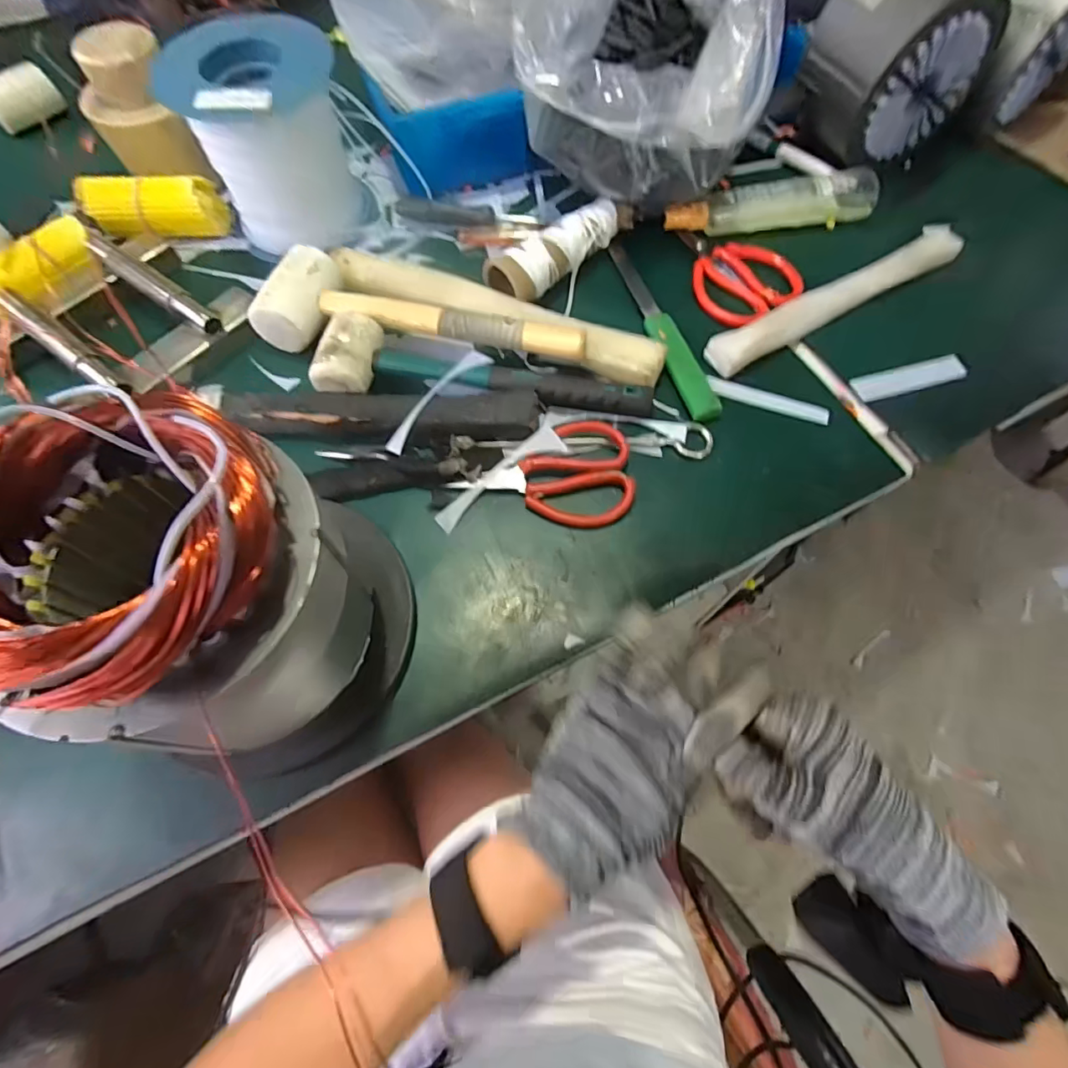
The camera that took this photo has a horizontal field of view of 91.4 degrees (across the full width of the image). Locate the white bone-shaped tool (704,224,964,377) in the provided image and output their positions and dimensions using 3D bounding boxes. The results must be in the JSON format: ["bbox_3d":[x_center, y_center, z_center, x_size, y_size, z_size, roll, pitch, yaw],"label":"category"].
[{"bbox_3d":[0.296,-0.232,0.494,0.315,0.023,0.038,-31,68,-13],"label":"white bone-shaped tool"}]

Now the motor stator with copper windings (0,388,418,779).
[{"bbox_3d":[-0.160,0.032,0.286,0.146,0.188,0.141,0,65,0],"label":"motor stator with copper windings"}]

